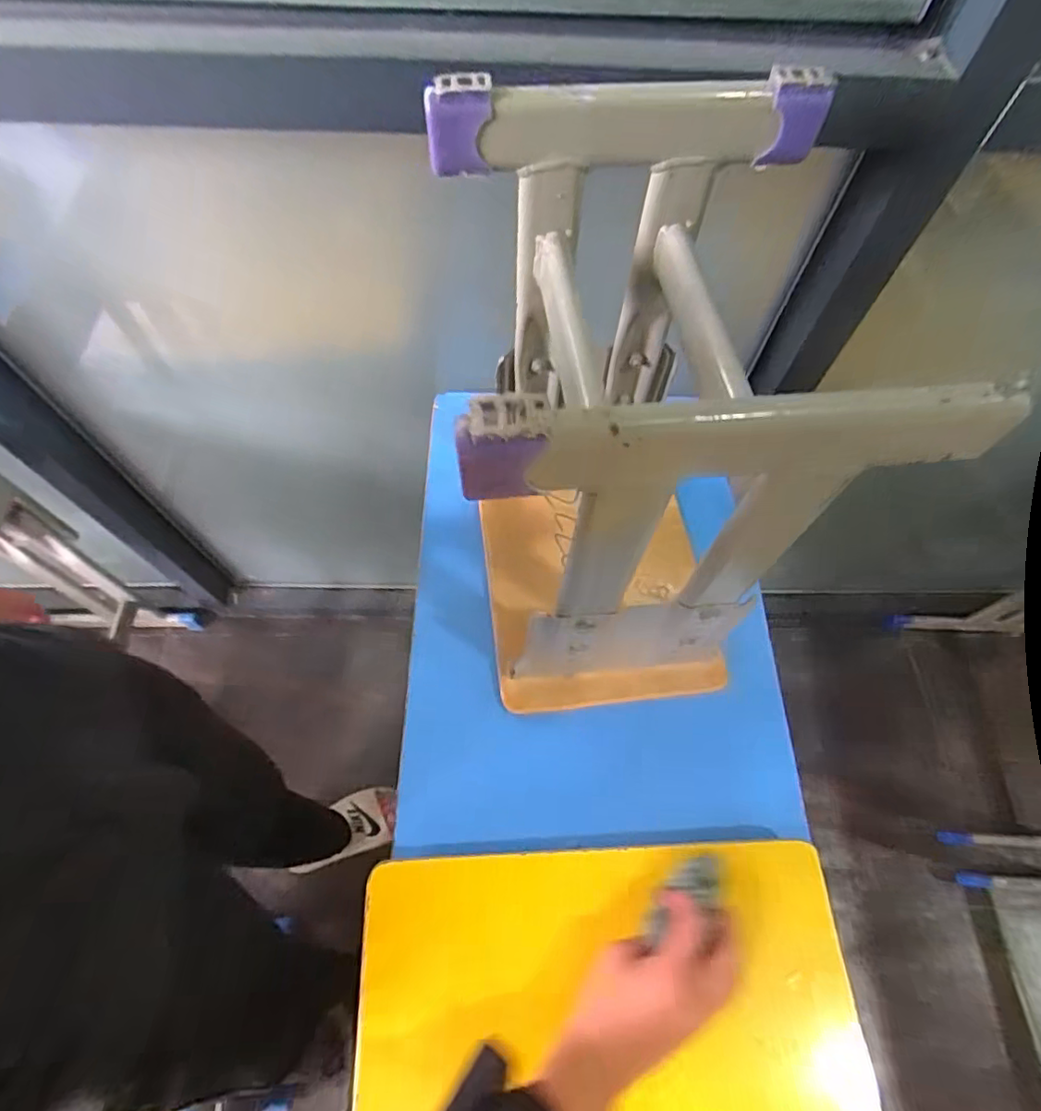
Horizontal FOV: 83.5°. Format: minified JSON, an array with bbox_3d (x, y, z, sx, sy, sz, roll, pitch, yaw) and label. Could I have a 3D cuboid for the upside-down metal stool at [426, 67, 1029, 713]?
[{"bbox_3d":[0.089,-0.086,0.501,0.270,0.410,0.325,-5,64,-4],"label":"upside-down metal stool"}]

